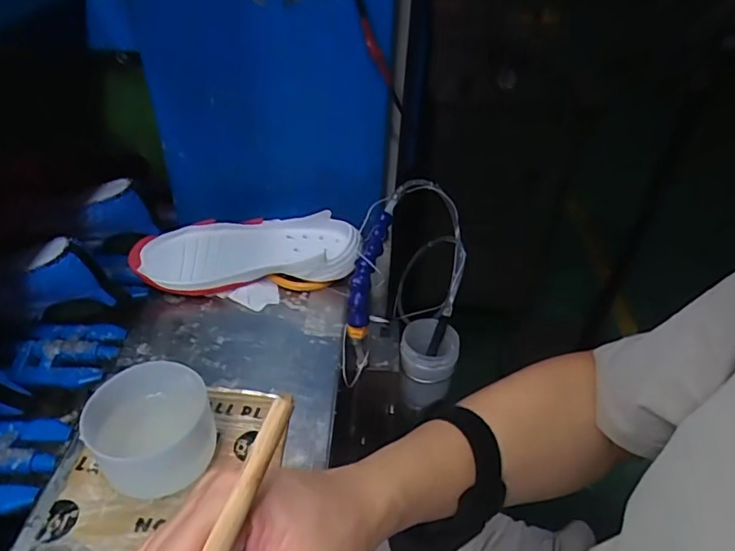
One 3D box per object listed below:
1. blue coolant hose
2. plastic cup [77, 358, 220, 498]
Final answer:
[{"bbox_3d":[0.000,-0.003,0.605,0.027,0.044,0.146,12,81,11],"label":"blue coolant hose"},{"bbox_3d":[-0.174,0.135,0.438,0.087,0.085,0.093,3,38,-2],"label":"plastic cup"}]

